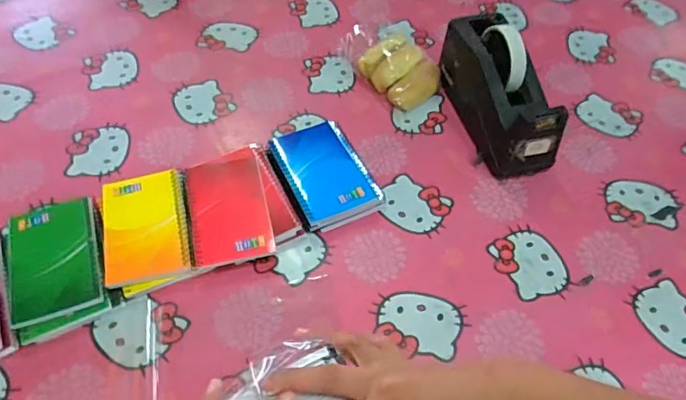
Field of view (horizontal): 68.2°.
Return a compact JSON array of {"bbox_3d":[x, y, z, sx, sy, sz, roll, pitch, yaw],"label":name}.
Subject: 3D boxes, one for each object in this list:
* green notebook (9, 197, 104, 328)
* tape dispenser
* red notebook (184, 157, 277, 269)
[{"bbox_3d":[-0.292,0.056,0.514,0.084,0.010,0.127,-18,58,-12],"label":"green notebook"},{"bbox_3d":[0.197,-0.137,0.625,0.078,0.116,0.202,-12,55,-11],"label":"tape dispenser"},{"bbox_3d":[-0.125,0.009,0.554,0.082,0.009,0.130,-10,55,-11],"label":"red notebook"}]

